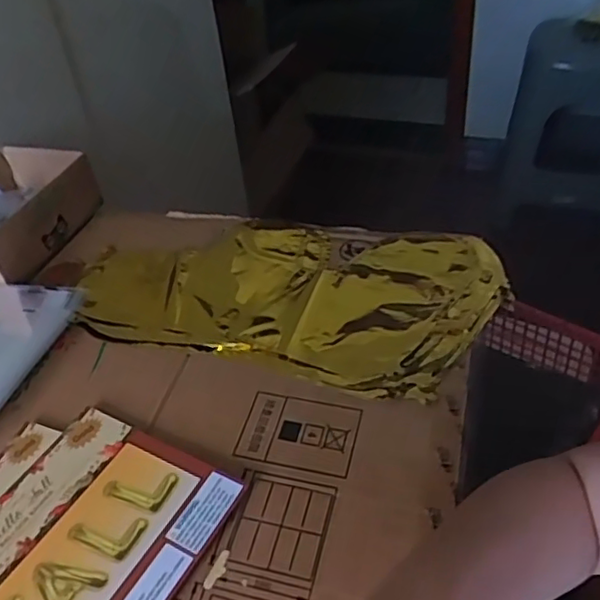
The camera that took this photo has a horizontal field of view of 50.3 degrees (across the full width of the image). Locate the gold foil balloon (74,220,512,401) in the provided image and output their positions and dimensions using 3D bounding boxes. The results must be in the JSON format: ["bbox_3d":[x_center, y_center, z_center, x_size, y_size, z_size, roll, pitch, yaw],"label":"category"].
[{"bbox_3d":[-0.009,-0.016,0.658,0.402,0.031,0.245,12,45,17],"label":"gold foil balloon"}]

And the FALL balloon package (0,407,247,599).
[{"bbox_3d":[-0.155,0.172,0.445,0.159,0.012,0.190,19,48,24],"label":"FALL balloon package"}]

